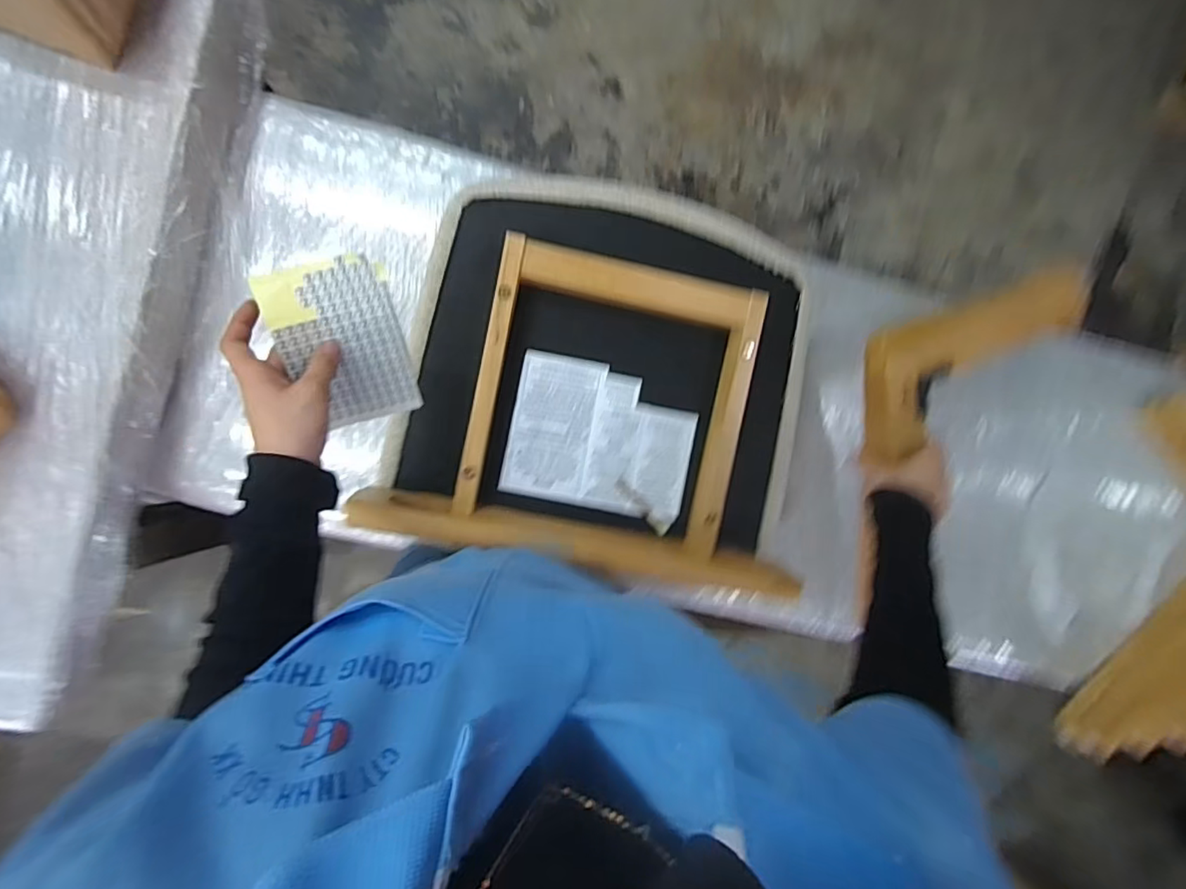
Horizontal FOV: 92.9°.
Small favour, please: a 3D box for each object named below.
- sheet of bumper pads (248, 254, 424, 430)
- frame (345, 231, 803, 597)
[{"bbox_3d":[-0.206,-0.081,0.470,0.096,0.018,0.134,-19,116,-19],"label":"sheet of bumper pads"},{"bbox_3d":[0.016,-0.029,0.614,0.472,0.059,0.323,10,90,-7],"label":"frame"}]

